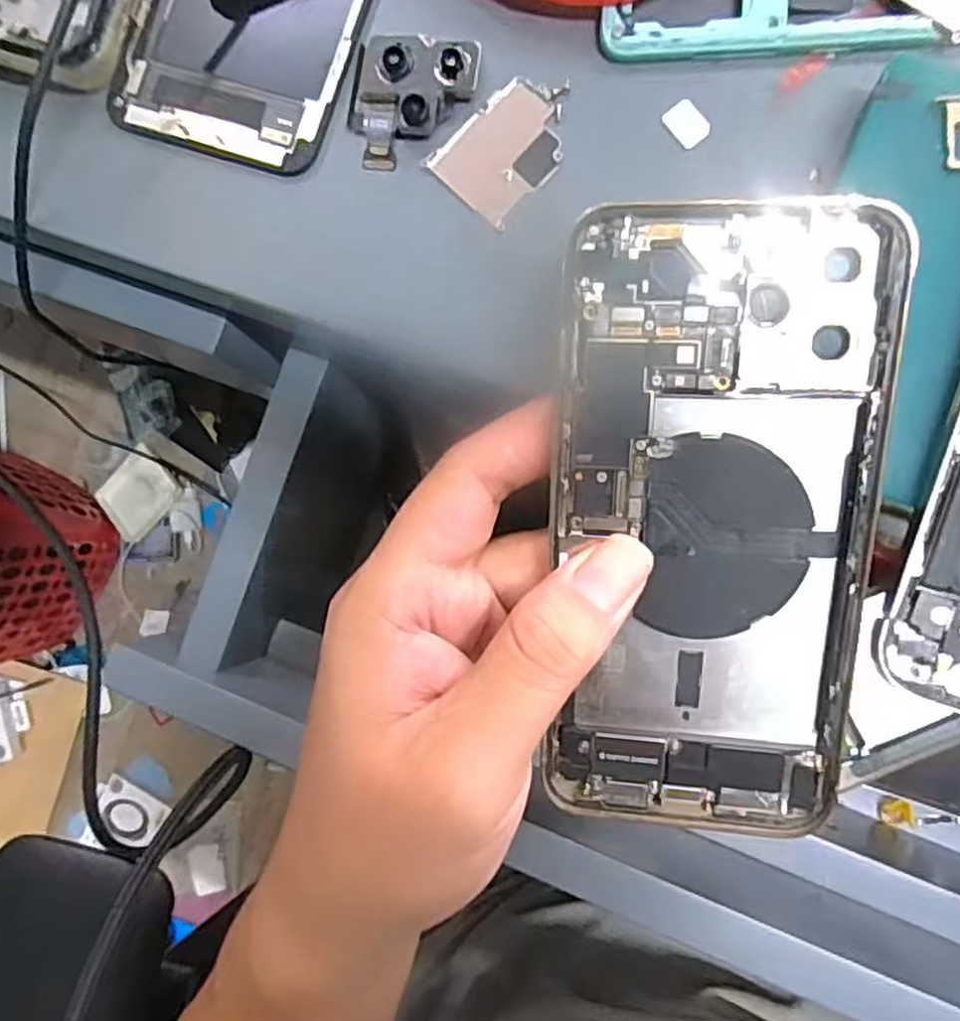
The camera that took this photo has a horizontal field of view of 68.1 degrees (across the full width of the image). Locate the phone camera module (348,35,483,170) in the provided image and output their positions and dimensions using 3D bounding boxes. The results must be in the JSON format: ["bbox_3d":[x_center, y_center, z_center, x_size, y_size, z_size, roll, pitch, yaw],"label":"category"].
[{"bbox_3d":[-0.021,-0.123,0.212,0.037,0.010,0.038,11,87,9],"label":"phone camera module"}]

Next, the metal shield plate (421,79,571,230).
[{"bbox_3d":[0.009,-0.108,0.210,0.031,0.004,0.042,45,93,9],"label":"metal shield plate"}]

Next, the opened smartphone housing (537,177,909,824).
[{"bbox_3d":[0.059,0.007,0.181,0.077,0.008,0.158,0,102,8],"label":"opened smartphone housing"}]

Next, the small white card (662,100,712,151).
[{"bbox_3d":[0.059,-0.110,0.203,0.009,0.004,0.013,-34,87,7],"label":"small white card"}]

